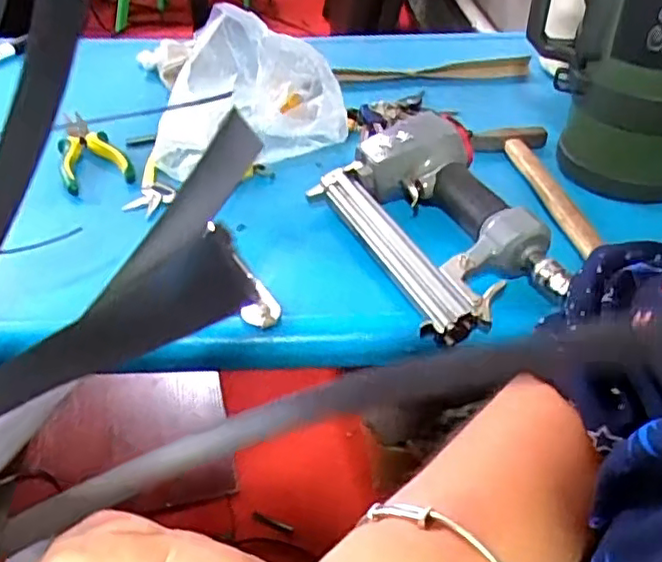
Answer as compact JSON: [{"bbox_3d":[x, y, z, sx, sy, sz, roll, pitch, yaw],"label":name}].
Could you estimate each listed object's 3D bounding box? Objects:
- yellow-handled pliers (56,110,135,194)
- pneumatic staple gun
[{"bbox_3d":[-0.255,-0.138,0.668,0.065,0.019,0.116,-16,47,-19],"label":"yellow-handled pliers"},{"bbox_3d":[0.097,-0.054,0.563,0.142,0.064,0.235,-16,47,-19],"label":"pneumatic staple gun"}]

